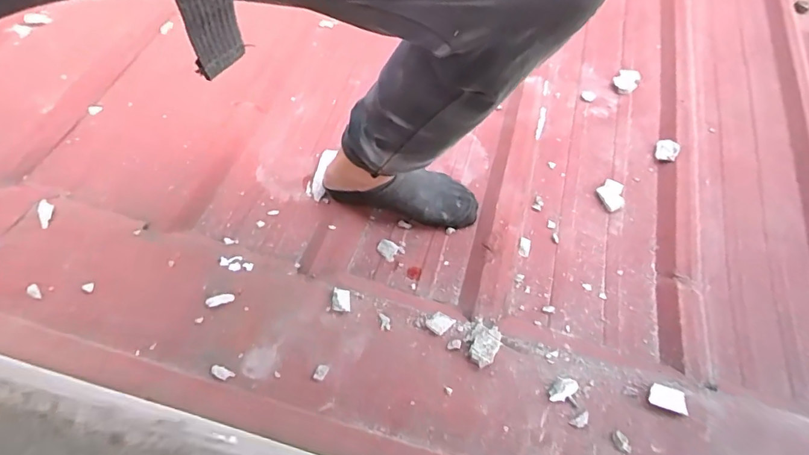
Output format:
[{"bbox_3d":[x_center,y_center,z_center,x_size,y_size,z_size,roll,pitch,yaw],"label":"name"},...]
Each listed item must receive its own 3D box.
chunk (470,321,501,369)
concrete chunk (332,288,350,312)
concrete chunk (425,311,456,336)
[{"bbox_3d":[0.109,0.156,0.639,0.038,0.010,0.061,10,57,2],"label":"chunk"},{"bbox_3d":[-0.088,0.099,0.657,0.025,0.007,0.036,-4,63,-3],"label":"concrete chunk"},{"bbox_3d":[0.049,0.127,0.650,0.029,0.016,0.033,41,69,18],"label":"concrete chunk"}]

